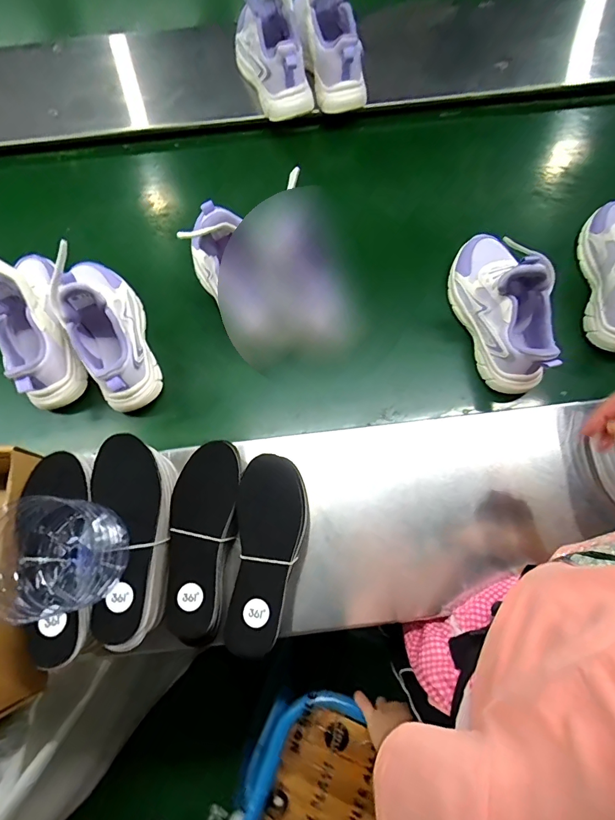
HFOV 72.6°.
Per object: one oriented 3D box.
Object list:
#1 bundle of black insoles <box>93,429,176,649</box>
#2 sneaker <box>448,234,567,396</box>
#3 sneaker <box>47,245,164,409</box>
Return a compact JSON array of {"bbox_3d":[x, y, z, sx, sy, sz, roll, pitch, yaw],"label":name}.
[{"bbox_3d":[-0.199,0.136,0.455,0.082,0.042,0.210,2,74,1],"label":"bundle of black insoles"},{"bbox_3d":[0.269,-0.151,0.561,0.081,0.128,0.236,-12,74,-3],"label":"sneaker"},{"bbox_3d":[-0.278,-0.127,0.569,0.085,0.119,0.237,-24,75,-6],"label":"sneaker"}]

